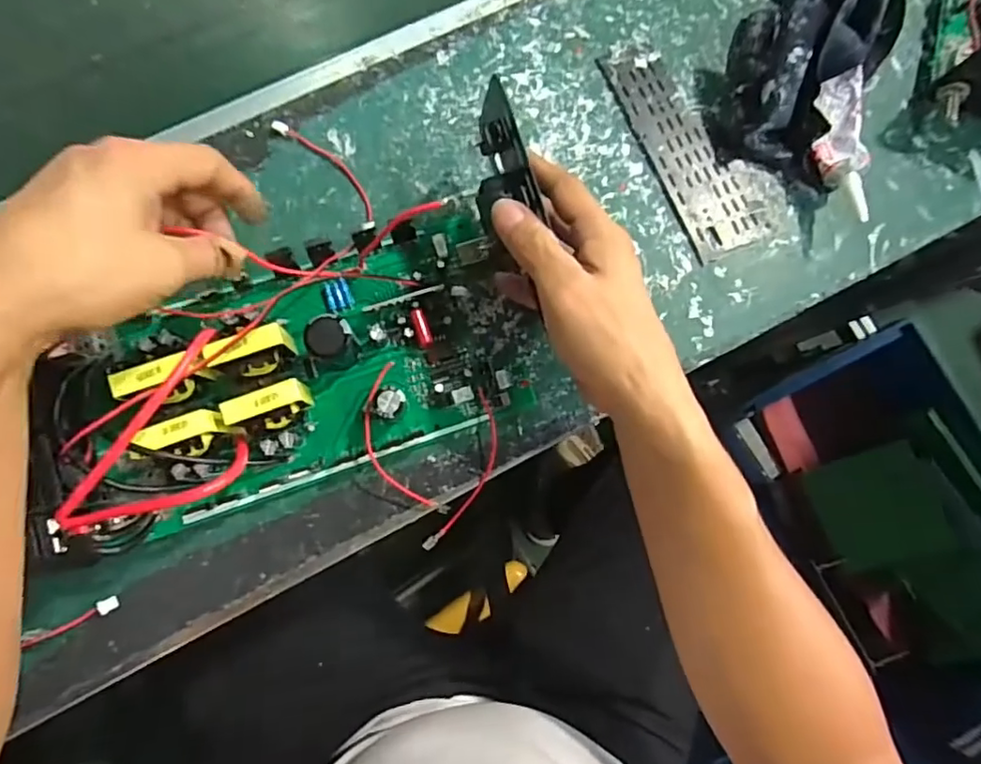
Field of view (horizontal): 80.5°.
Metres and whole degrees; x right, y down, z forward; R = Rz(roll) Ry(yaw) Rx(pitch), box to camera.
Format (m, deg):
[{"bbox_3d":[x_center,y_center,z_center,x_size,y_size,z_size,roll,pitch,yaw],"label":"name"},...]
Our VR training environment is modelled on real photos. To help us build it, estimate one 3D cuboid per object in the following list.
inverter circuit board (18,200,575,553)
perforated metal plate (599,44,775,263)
[{"bbox_3d":[-0.108,-0.008,0.331,0.266,0.057,0.132,-22,83,-15],"label":"inverter circuit board"},{"bbox_3d":[0.128,-0.156,0.383,0.048,0.004,0.152,-25,84,-7],"label":"perforated metal plate"}]

